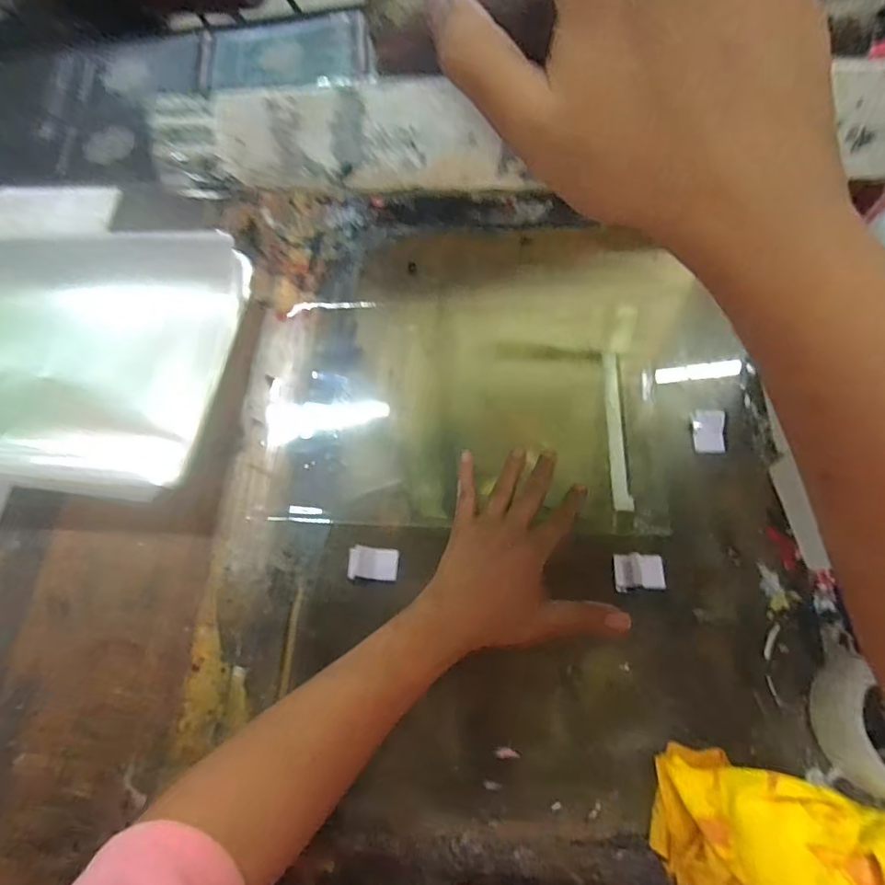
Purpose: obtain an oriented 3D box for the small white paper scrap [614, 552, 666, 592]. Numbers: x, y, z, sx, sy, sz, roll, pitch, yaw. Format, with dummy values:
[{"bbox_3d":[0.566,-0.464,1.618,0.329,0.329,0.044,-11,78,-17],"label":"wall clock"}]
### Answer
[{"bbox_3d":[0.169,0.110,0.459,0.041,0.010,0.030,-4,66,3],"label":"small white paper scrap"}]

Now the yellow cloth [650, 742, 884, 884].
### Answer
[{"bbox_3d":[0.234,0.295,0.354,0.184,0.047,0.126,16,67,10],"label":"yellow cloth"}]

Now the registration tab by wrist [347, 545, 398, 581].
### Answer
[{"bbox_3d":[-0.062,0.108,0.482,0.044,0.009,0.028,2,67,6],"label":"registration tab by wrist"}]

